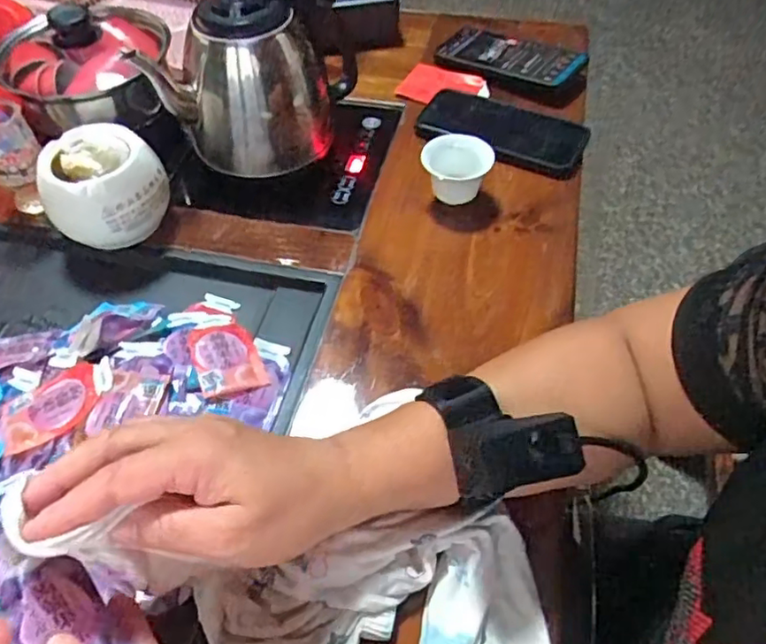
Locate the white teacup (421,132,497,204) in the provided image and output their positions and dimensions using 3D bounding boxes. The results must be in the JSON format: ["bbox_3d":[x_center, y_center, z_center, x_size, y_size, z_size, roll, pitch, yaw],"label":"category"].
[{"bbox_3d":[0.066,-0.133,0.539,0.061,0.046,0.059,3,52,4],"label":"white teacup"}]

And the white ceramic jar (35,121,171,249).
[{"bbox_3d":[-0.228,-0.107,0.514,0.094,0.084,0.084,-1,52,1],"label":"white ceramic jar"}]

